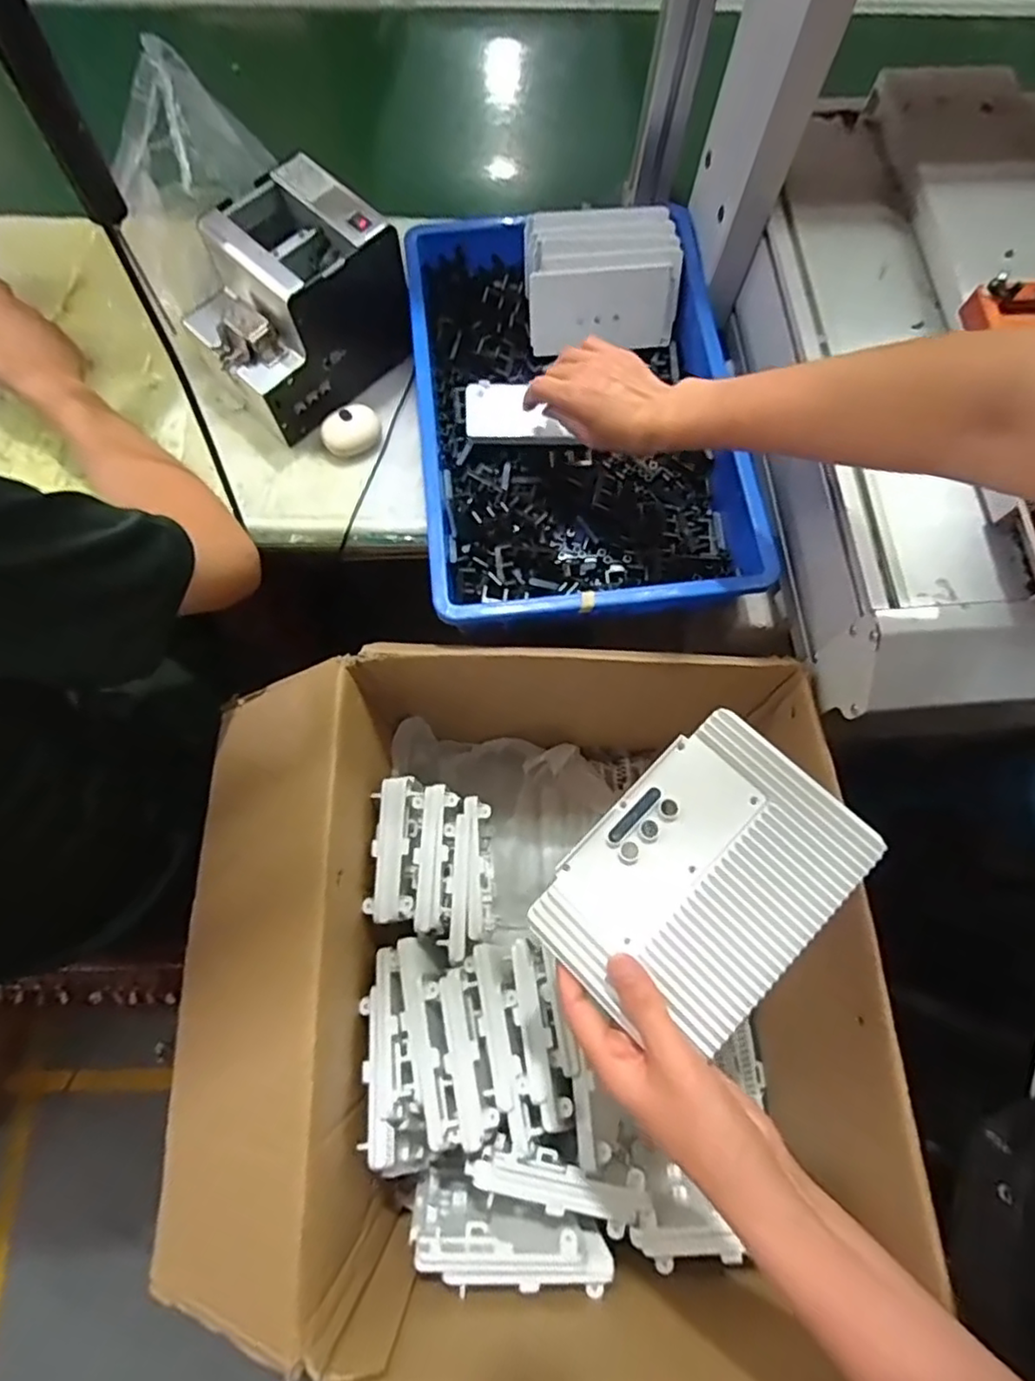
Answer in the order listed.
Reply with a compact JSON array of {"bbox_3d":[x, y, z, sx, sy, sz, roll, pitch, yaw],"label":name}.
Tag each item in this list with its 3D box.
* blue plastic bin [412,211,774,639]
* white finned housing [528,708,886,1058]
[{"bbox_3d":[0.054,-0.264,0.600,0.281,0.086,0.417,-6,72,-3],"label":"blue plastic bin"},{"bbox_3d":[0.112,0.113,0.382,0.129,0.021,0.182,44,76,12],"label":"white finned housing"}]

